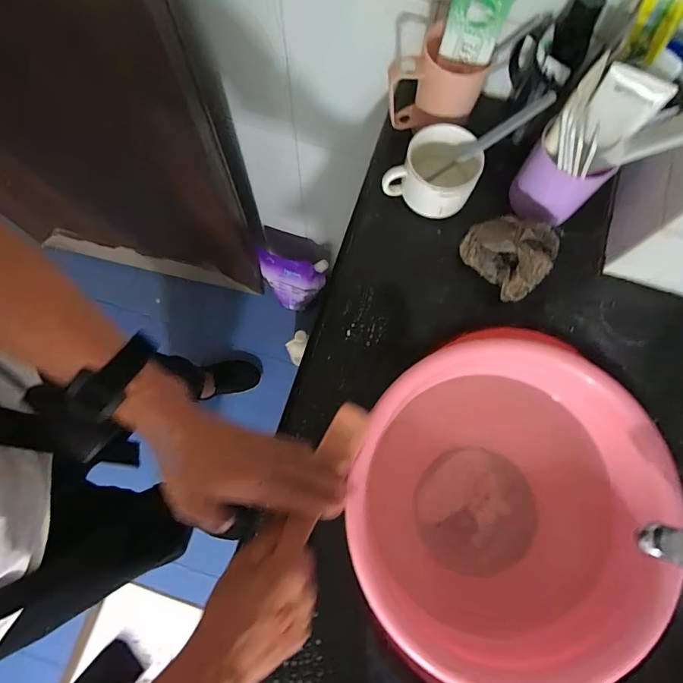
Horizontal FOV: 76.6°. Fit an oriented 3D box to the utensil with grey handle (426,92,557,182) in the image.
[{"bbox_3d":[0.162,-0.227,0.484,0.148,0.012,0.016,-26,73,33],"label":"utensil with grey handle"}]

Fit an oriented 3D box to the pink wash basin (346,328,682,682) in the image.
[{"bbox_3d":[0.177,0.179,0.497,0.337,0.136,0.337,1,74,-2],"label":"pink wash basin"}]

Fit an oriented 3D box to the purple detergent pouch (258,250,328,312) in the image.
[{"bbox_3d":[-0.134,-0.152,1.190,0.178,0.226,0.064,9,74,0],"label":"purple detergent pouch"}]

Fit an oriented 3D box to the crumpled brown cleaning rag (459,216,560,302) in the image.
[{"bbox_3d":[0.196,-0.106,0.500,0.098,0.059,0.086,44,77,9],"label":"crumpled brown cleaning rag"}]

